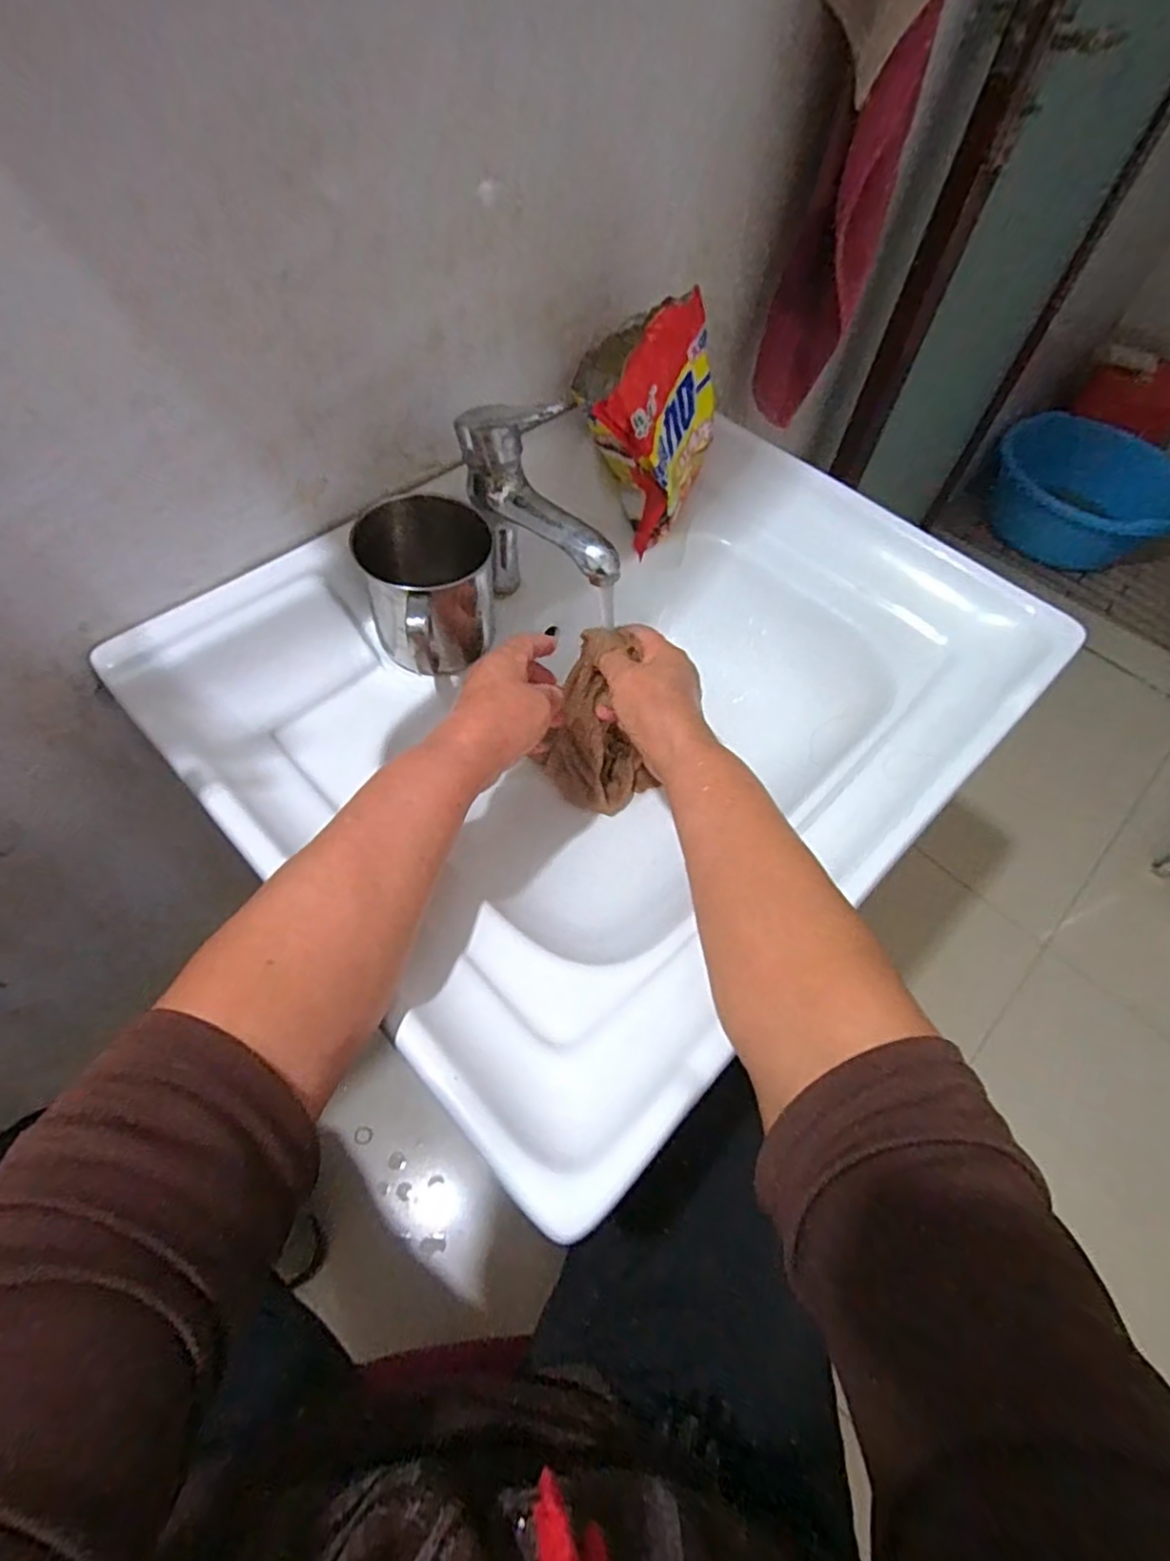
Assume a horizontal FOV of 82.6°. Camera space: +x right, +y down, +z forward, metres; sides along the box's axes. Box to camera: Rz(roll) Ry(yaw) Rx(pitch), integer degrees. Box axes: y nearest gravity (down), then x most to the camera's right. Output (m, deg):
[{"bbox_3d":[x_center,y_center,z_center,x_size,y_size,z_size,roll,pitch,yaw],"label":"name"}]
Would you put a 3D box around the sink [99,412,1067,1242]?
[{"bbox_3d":[0.042,-0.067,0.579,0.623,0.172,0.479,-39,68,-24],"label":"sink"}]

